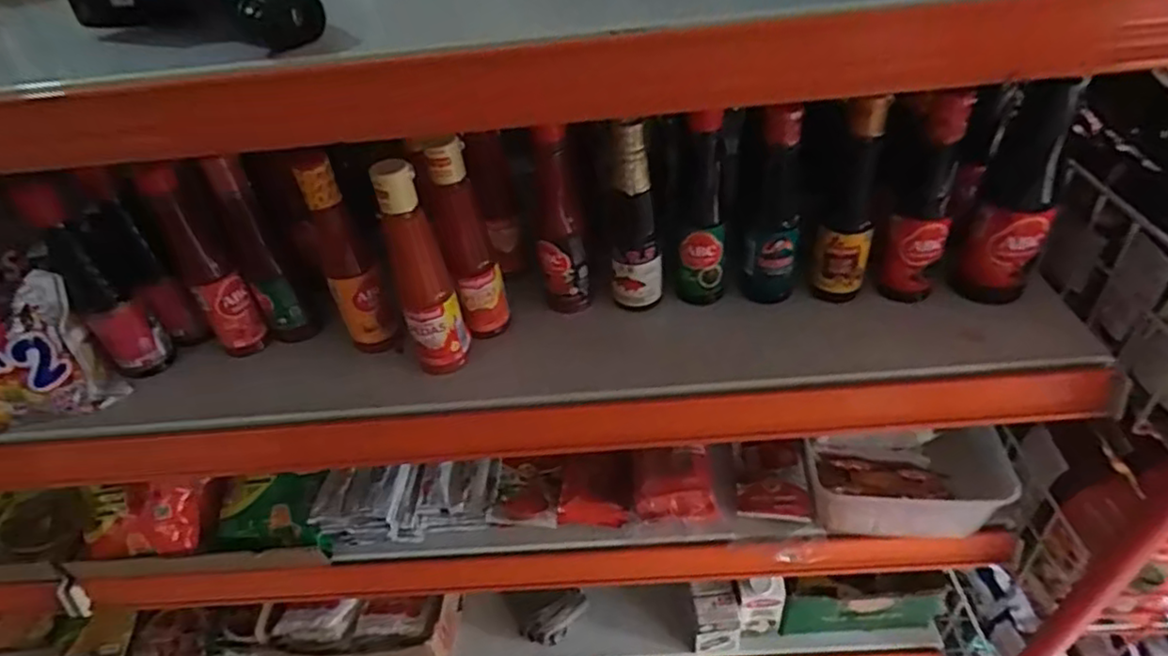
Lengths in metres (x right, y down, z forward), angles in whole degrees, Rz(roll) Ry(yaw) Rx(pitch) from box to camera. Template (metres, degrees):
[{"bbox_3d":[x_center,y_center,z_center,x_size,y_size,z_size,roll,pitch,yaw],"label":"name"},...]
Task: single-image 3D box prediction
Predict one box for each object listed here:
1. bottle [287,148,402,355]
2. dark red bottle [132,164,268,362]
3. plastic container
[{"bbox_3d":[-0.177,-0.051,0.492,0.041,0.160,0.039,-21,43,-16],"label":"bottle"},{"bbox_3d":[-0.286,-0.046,0.505,0.042,0.155,0.039,-29,46,-23],"label":"dark red bottle"},{"bbox_3d":[0.285,0.133,0.588,0.163,0.063,0.084,-1,41,7],"label":"plastic container"}]

